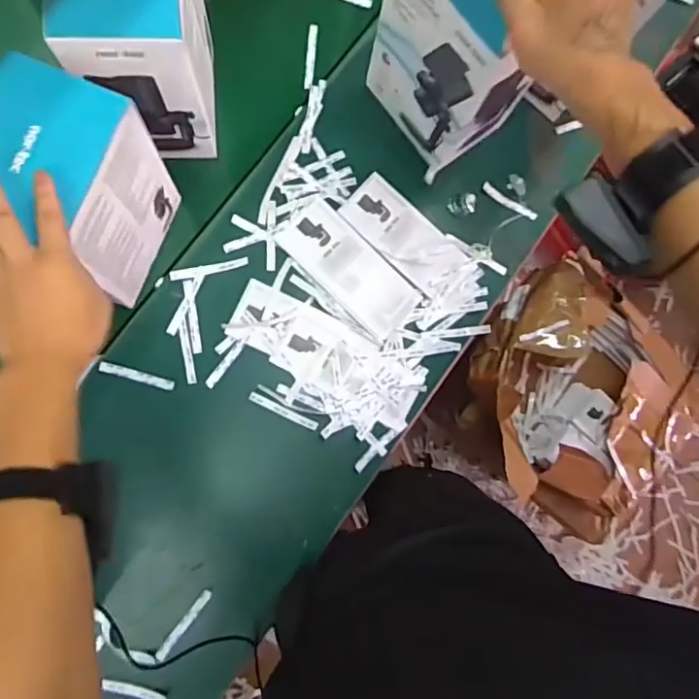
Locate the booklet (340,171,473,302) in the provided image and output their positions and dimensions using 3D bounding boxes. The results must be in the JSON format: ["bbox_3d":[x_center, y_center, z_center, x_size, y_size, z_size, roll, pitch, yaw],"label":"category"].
[{"bbox_3d":[0.071,-0.148,0.728,0.165,0.009,0.079,44,80,0],"label":"booklet"}]

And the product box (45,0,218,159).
[{"bbox_3d":[-0.212,-0.316,0.595,0.115,0.226,0.153,-5,84,-8],"label":"product box"}]

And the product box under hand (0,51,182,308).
[{"bbox_3d":[-0.272,-0.151,0.570,0.120,0.222,0.147,21,81,-4],"label":"product box under hand"}]

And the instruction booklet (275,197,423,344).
[{"bbox_3d":[0.001,-0.103,0.710,0.186,0.007,0.082,44,80,0],"label":"instruction booklet"}]

